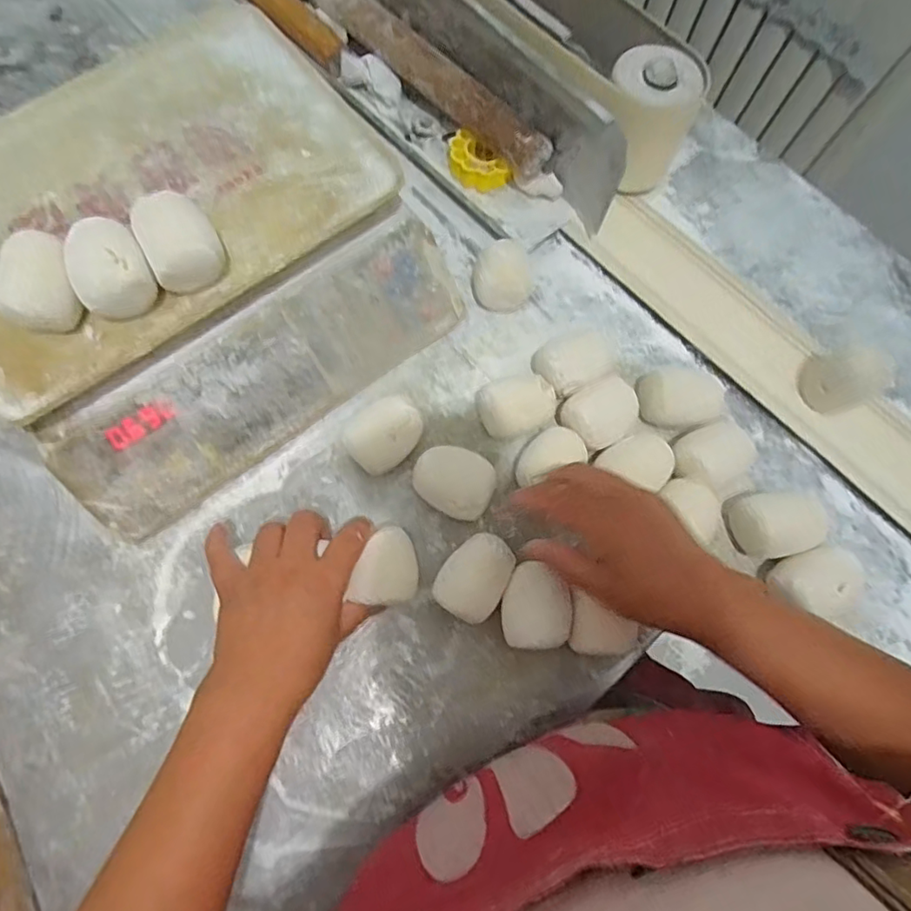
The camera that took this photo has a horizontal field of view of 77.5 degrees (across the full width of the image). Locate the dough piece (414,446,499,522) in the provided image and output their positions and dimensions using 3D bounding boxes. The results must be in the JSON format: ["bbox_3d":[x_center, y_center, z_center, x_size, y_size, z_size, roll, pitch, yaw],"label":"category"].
[{"bbox_3d":[-0.001,0.022,0.443,0.061,0.044,0.048,23,74,5],"label":"dough piece"}]

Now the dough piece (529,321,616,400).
[{"bbox_3d":[0.098,-0.076,0.480,0.052,0.049,0.048,-20,75,-8],"label":"dough piece"}]

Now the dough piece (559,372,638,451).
[{"bbox_3d":[0.120,-0.032,0.468,0.063,0.041,0.051,-24,76,-9],"label":"dough piece"}]

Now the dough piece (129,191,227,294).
[{"bbox_3d":[-0.182,-0.140,0.381,0.045,0.046,0.057,-25,77,-9],"label":"dough piece"}]

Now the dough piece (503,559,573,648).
[{"bbox_3d":[0.057,0.116,0.420,0.051,0.040,0.056,19,73,4],"label":"dough piece"}]

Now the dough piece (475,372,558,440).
[{"bbox_3d":[0.051,-0.040,0.465,0.057,0.042,0.049,-18,75,-7],"label":"dough piece"}]

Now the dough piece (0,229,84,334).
[{"bbox_3d":[-0.267,-0.107,0.369,0.050,0.048,0.054,36,76,8],"label":"dough piece"}]

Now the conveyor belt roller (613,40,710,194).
[{"bbox_3d":[0.173,-0.304,0.520,0.077,0.111,0.076,1,73,-2],"label":"conveyor belt roller"}]

